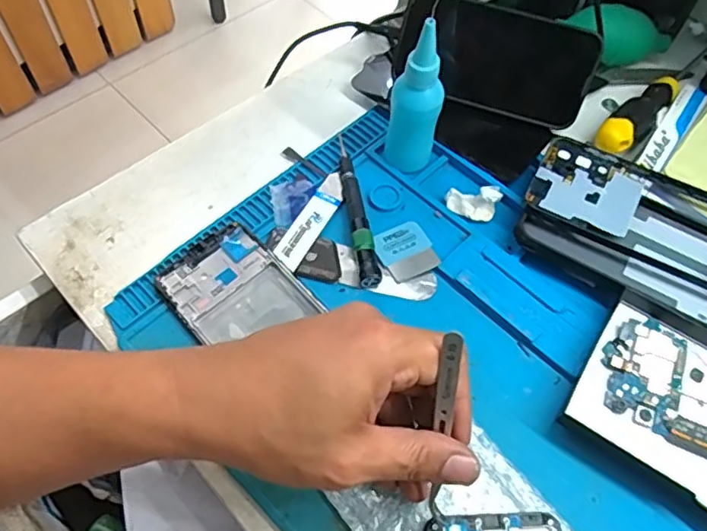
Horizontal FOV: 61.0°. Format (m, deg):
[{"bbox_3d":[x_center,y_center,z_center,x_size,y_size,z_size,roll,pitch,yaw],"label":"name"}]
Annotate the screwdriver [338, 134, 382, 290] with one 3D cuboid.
[{"bbox_3d":[0.001,-0.043,0.427,0.014,0.015,0.128,-7,60,-7],"label":"screwdriver"}]

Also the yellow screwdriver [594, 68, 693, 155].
[{"bbox_3d":[0.243,-0.133,0.483,0.144,0.024,0.028,-39,68,-22],"label":"yellow screwdriver"}]

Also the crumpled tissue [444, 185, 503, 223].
[{"bbox_3d":[0.087,-0.046,0.432,0.038,0.015,0.020,4,59,0],"label":"crumpled tissue"}]

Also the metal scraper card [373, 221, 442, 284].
[{"bbox_3d":[0.037,-0.010,0.415,0.040,0.004,0.040,-27,68,-21],"label":"metal scraper card"}]

